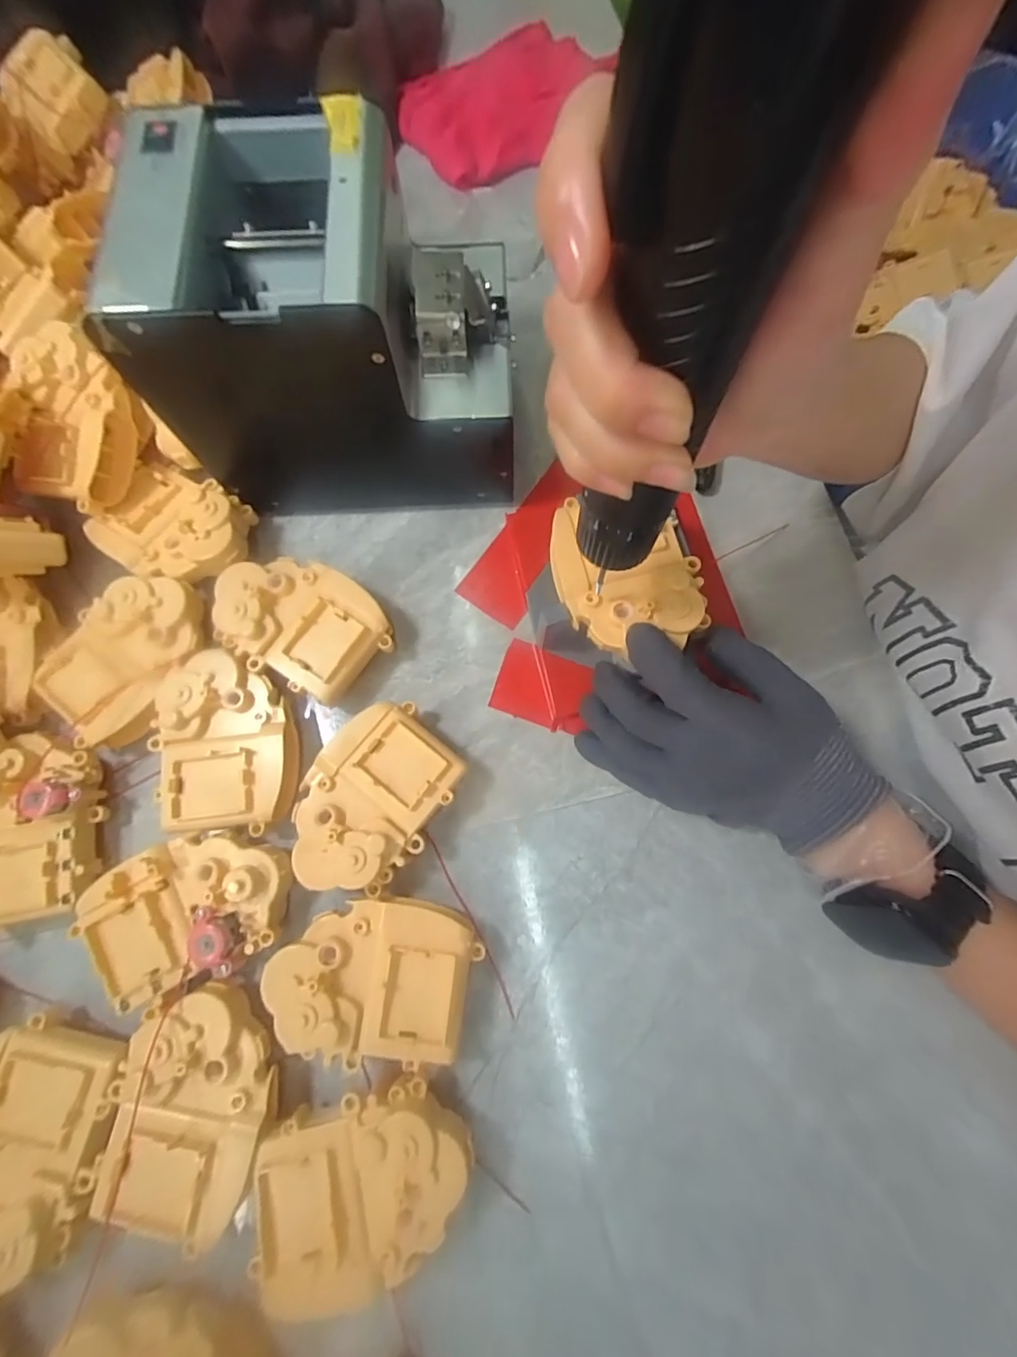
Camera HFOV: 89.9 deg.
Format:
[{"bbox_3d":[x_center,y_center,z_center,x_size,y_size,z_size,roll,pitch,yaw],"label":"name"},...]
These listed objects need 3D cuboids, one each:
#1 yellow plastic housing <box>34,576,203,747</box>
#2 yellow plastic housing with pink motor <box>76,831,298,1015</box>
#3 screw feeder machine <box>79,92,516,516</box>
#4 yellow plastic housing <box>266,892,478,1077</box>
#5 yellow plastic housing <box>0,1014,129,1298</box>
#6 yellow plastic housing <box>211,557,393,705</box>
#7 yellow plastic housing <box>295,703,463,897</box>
[{"bbox_3d":[-0.226,-0.015,0.299,0.066,0.023,0.099,26,78,7],"label":"yellow plastic housing"},{"bbox_3d":[-0.166,0.120,0.271,0.101,0.039,0.076,-28,78,-6],"label":"yellow plastic housing with pink motor"},{"bbox_3d":[-0.092,-0.191,0.293,0.183,0.144,0.132,-3,76,0],"label":"screw feeder machine"},{"bbox_3d":[-0.066,0.149,0.261,0.094,0.038,0.074,16,77,4],"label":"yellow plastic housing"},{"bbox_3d":[-0.228,0.219,0.237,0.073,0.023,0.090,17,77,5],"label":"yellow plastic housing"},{"bbox_3d":[-0.125,-0.034,0.311,0.102,0.036,0.073,35,79,8],"label":"yellow plastic housing"},{"bbox_3d":[-0.074,0.066,0.284,0.073,0.038,0.102,31,78,8],"label":"yellow plastic housing"}]

